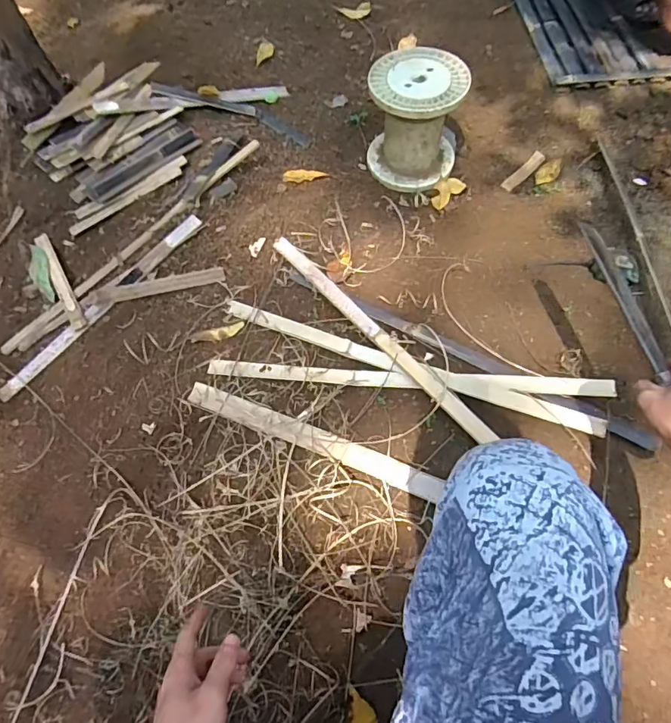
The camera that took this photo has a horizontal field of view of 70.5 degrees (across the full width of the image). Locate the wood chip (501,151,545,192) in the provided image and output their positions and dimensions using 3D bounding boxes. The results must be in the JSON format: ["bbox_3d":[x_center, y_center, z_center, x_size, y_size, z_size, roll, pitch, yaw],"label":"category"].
[{"bbox_3d":[0.421,-0.424,1.061,0.031,0.011,0.139,39,70,21],"label":"wood chip"}]

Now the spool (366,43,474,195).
[{"bbox_3d":[0.169,-0.510,1.019,0.192,0.196,0.207,7,62,7],"label":"spool"}]

